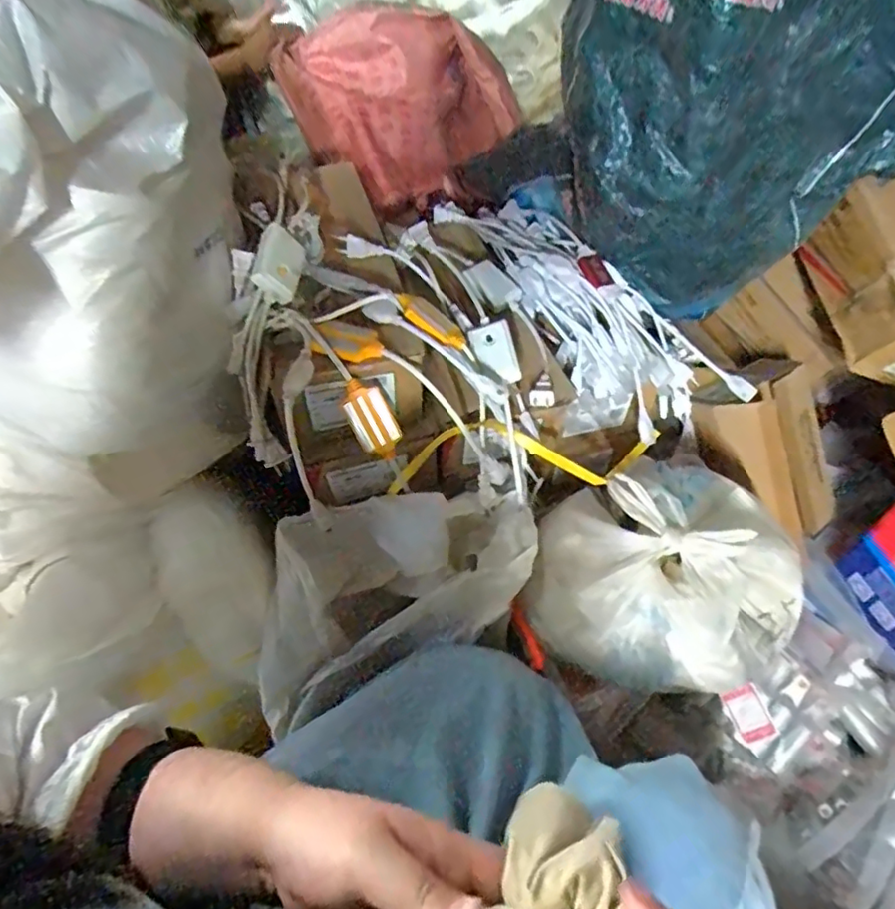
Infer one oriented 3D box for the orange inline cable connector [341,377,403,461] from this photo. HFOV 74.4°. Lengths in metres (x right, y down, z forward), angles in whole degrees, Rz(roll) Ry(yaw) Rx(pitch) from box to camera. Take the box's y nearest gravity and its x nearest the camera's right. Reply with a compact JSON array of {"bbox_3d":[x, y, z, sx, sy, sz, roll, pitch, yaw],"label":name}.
[{"bbox_3d":[-0.076,-0.038,0.593,0.044,0.080,0.029,-16,20,-2],"label":"orange inline cable connector"}]

